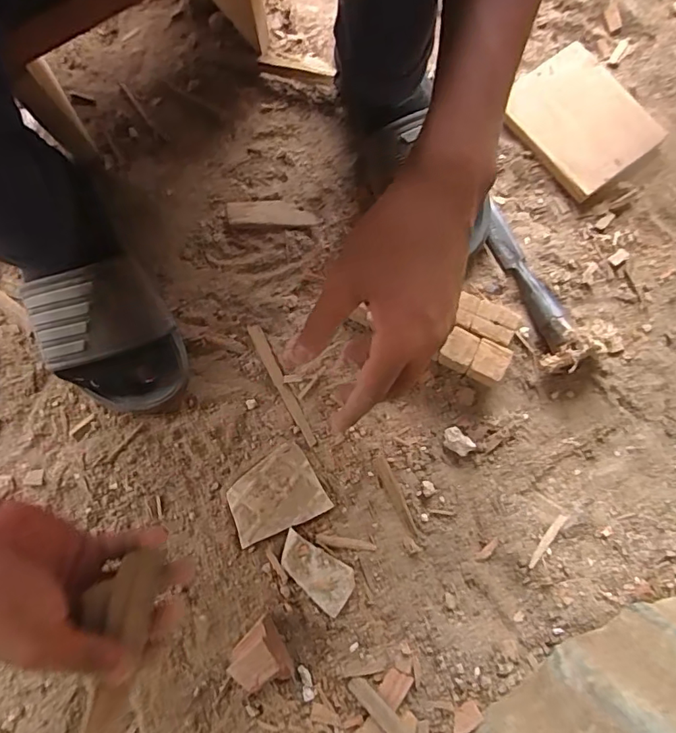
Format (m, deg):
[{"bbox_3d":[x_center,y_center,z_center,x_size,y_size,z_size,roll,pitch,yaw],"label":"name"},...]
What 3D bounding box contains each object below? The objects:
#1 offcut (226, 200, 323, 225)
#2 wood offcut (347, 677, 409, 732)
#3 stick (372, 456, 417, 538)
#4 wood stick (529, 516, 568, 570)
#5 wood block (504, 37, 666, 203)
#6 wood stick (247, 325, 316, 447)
[{"bbox_3d":[-0.066,-0.155,0.499,0.091,0.006,0.024,0,79,0],"label":"offcut"},{"bbox_3d":[0.037,0.285,0.404,0.070,0.010,0.017,32,79,34],"label":"wood offcut"},{"bbox_3d":[0.053,0.119,0.452,0.012,0.006,0.077,-24,80,-5],"label":"stick"},{"bbox_3d":[0.188,0.157,0.445,0.008,0.004,0.058,43,69,8],"label":"wood stick"},{"bbox_3d":[0.247,-0.260,0.507,0.120,0.015,0.142,-36,80,-5],"label":"wood block"},{"bbox_3d":[-0.055,0.018,0.478,0.013,0.006,0.129,-26,80,-5],"label":"wood stick"}]

